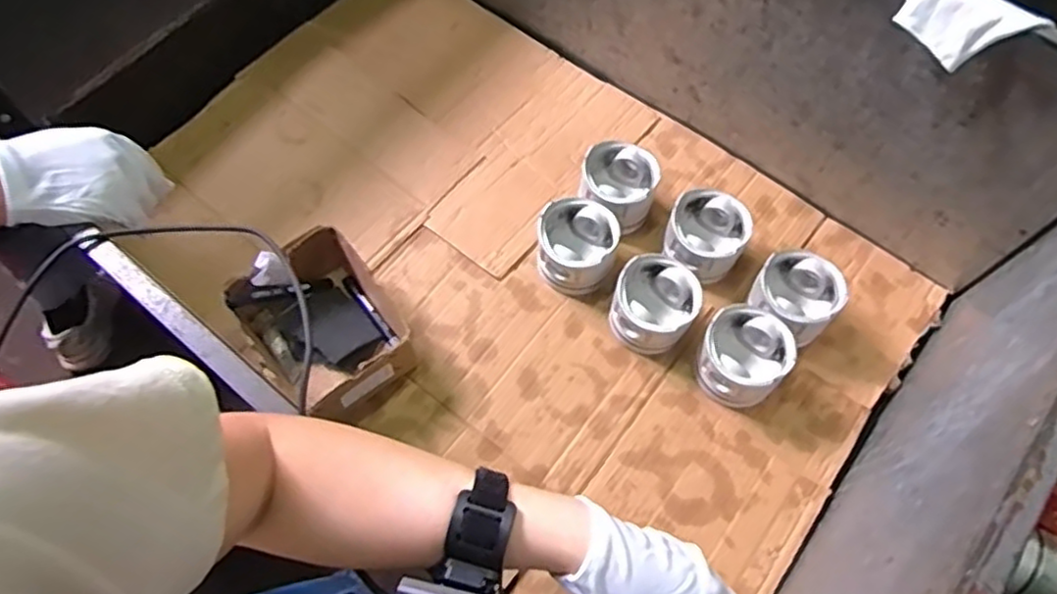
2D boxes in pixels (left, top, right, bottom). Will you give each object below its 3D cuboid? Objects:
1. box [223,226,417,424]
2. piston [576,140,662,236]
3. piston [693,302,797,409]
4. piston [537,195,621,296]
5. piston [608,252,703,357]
[{"bbox_3d":[-0.255,0.039,0.852,0.169,0.091,0.203,-37,71,-17],"label":"box"},{"bbox_3d":[0.123,-0.152,0.949,0.107,0.068,0.112,1,65,-1],"label":"piston"},{"bbox_3d":[0.266,0.076,0.849,0.102,0.083,0.107,1,65,-1],"label":"piston"},{"bbox_3d":[0.063,-0.066,0.908,0.103,0.085,0.105,6,65,2],"label":"piston"},{"bbox_3d":[0.161,0.013,0.871,0.101,0.086,0.101,1,65,-1],"label":"piston"}]

